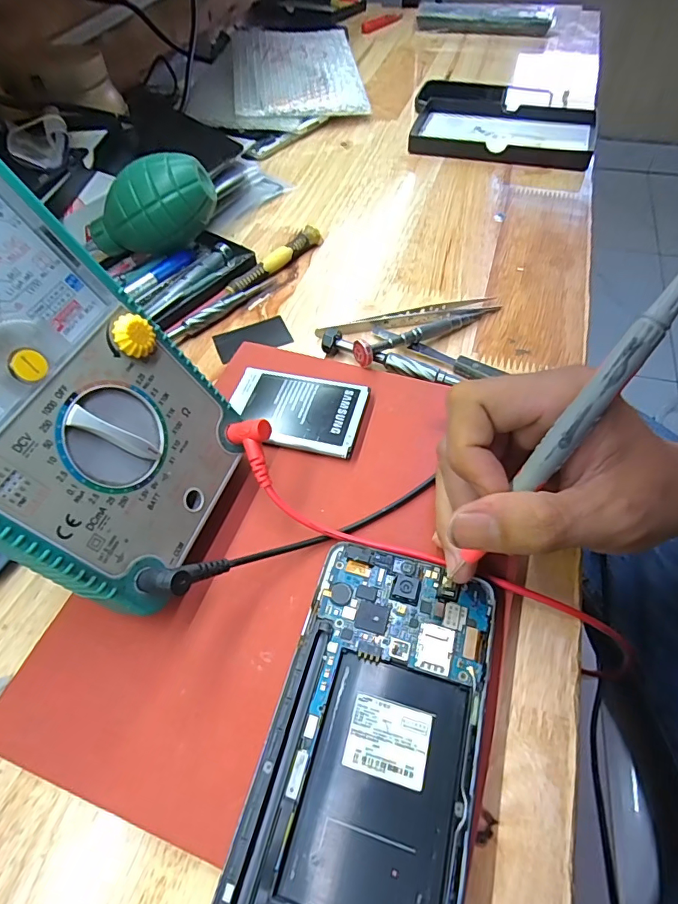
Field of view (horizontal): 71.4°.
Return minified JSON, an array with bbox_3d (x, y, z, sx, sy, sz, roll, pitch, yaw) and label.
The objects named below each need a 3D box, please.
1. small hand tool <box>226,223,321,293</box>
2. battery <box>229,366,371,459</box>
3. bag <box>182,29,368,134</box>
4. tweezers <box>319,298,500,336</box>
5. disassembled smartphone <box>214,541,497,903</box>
[{"bbox_3d":[-0.050,-0.149,0.370,0.012,0.017,0.096,35,63,25],"label":"small hand tool"},{"bbox_3d":[-0.026,-0.024,0.278,0.080,0.010,0.052,9,55,11],"label":"battery"},{"bbox_3d":[-0.075,-0.447,0.568,0.198,0.044,0.250,-8,54,-2],"label":"bag"},{"bbox_3d":[0.050,-0.094,0.331,0.130,0.008,0.015,-11,54,-4],"label":"tweezers"},{"bbox_3d":[0.013,0.109,0.180,0.077,0.006,0.145,12,56,13],"label":"disassembled smartphone"}]

